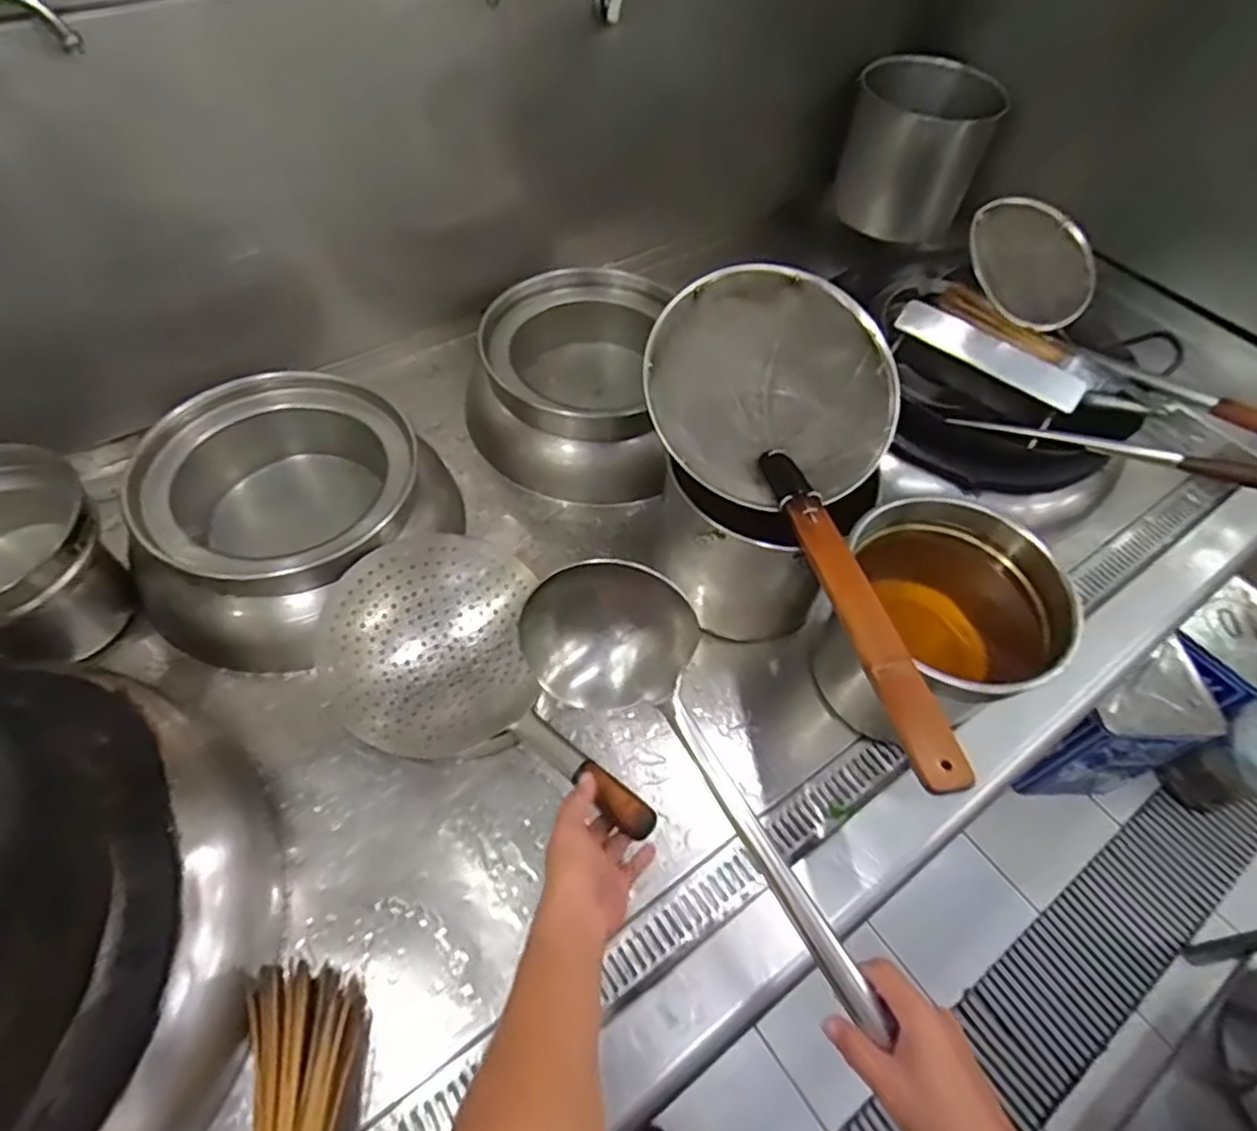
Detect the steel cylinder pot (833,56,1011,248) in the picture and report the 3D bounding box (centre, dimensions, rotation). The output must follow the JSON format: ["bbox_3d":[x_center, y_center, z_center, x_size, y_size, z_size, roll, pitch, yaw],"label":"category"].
[{"bbox_3d":[0.547,-0.798,1.352,0.257,0.241,0.201,20,56,11],"label":"steel cylinder pot"}]

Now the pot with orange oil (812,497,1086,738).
[{"bbox_3d":[0.331,0.074,0.780,0.210,0.204,0.223,2,54,-2],"label":"pot with orange oil"}]

